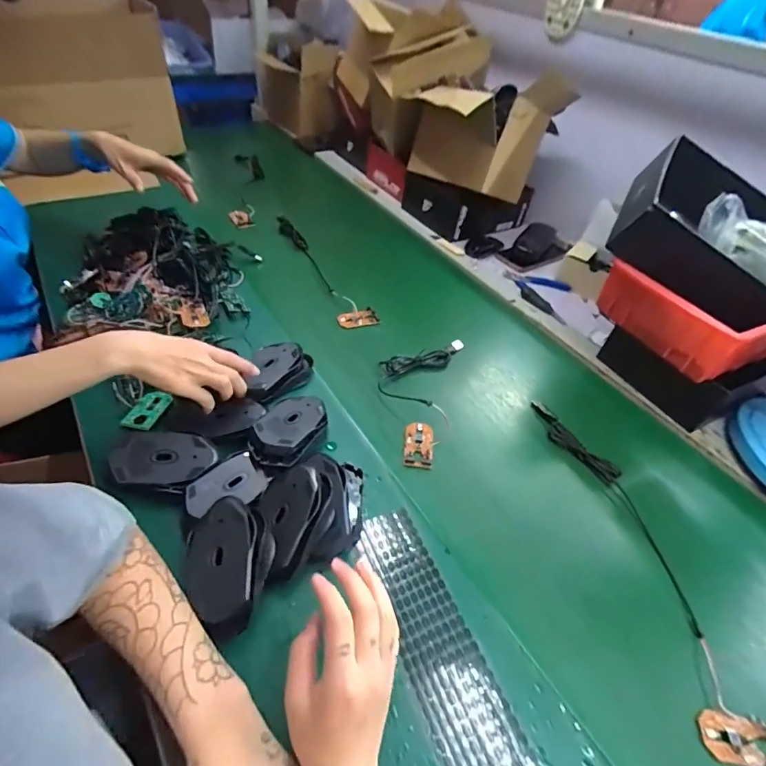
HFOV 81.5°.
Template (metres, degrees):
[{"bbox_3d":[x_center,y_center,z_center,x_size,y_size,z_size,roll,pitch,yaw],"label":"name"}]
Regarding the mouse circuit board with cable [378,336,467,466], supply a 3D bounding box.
[{"bbox_3d":[0.048,0.000,0.641,0.112,0.043,0.257,13,45,6],"label":"mouse circuit board with cable"}]

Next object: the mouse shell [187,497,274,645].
[{"bbox_3d":[-0.145,0.168,0.420,0.078,0.033,0.112,-11,47,-17],"label":"mouse shell"}]

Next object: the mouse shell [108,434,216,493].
[{"bbox_3d":[-0.245,0.085,0.496,0.102,0.027,0.057,3,45,-3],"label":"mouse shell"}]

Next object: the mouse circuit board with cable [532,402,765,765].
[{"bbox_3d":[0.288,0.177,0.511,0.072,0.015,0.410,-3,45,-9],"label":"mouse circuit board with cable"}]

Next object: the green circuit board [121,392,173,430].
[{"bbox_3d":[-0.302,0.034,0.572,0.036,0.006,0.066,21,39,-4],"label":"green circuit board"}]

